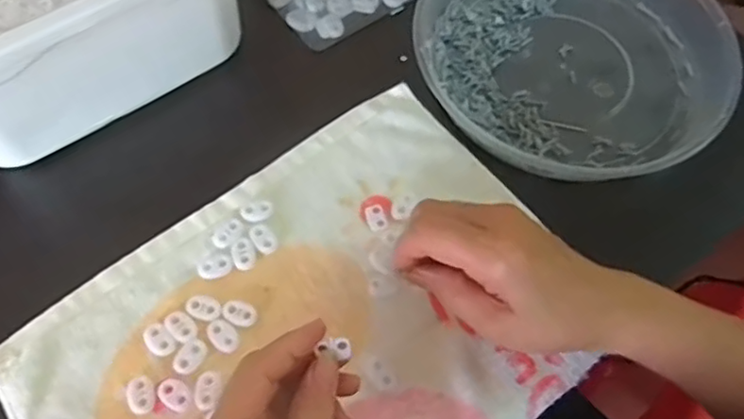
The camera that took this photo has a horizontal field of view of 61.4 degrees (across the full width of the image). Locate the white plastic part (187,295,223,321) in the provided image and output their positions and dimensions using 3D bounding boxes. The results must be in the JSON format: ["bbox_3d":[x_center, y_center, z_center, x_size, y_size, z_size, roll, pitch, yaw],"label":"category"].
[{"bbox_3d":[-0.105,0.061,0.389,0.022,0.004,0.014,20,65,9],"label":"white plastic part"}]

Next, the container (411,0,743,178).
[{"bbox_3d":[0.151,-0.123,0.484,0.225,0.050,0.212,0,64,-1],"label":"container"}]

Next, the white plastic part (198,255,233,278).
[{"bbox_3d":[-0.100,0.036,0.401,0.022,0.004,0.014,-16,65,-8],"label":"white plastic part"}]

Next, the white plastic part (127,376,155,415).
[{"bbox_3d":[-0.134,0.108,0.365,0.015,0.004,0.021,-19,65,-10],"label":"white plastic part"}]

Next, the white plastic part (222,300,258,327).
[{"bbox_3d":[-0.082,0.064,0.388,0.022,0.004,0.014,23,65,10],"label":"white plastic part"}]

